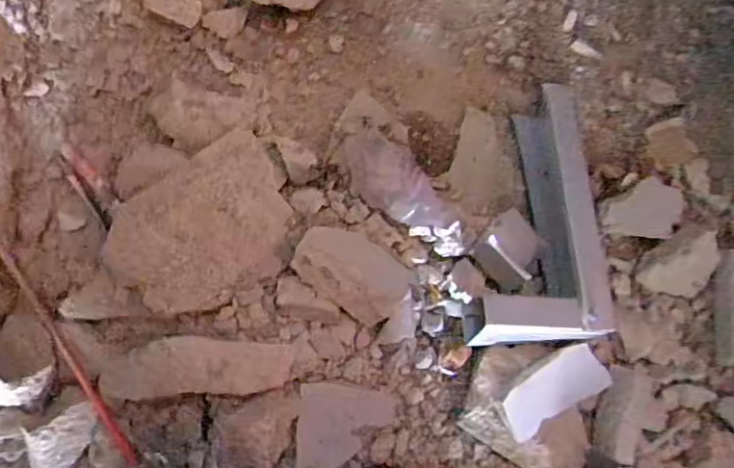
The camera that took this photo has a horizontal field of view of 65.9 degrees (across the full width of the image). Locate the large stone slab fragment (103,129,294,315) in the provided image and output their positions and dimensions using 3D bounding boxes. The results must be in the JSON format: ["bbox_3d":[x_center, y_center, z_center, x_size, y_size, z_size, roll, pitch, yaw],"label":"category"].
[{"bbox_3d":[-0.173,-0.004,0.604,0.191,0.034,0.147,-32,86,-8],"label":"large stone slab fragment"}]

